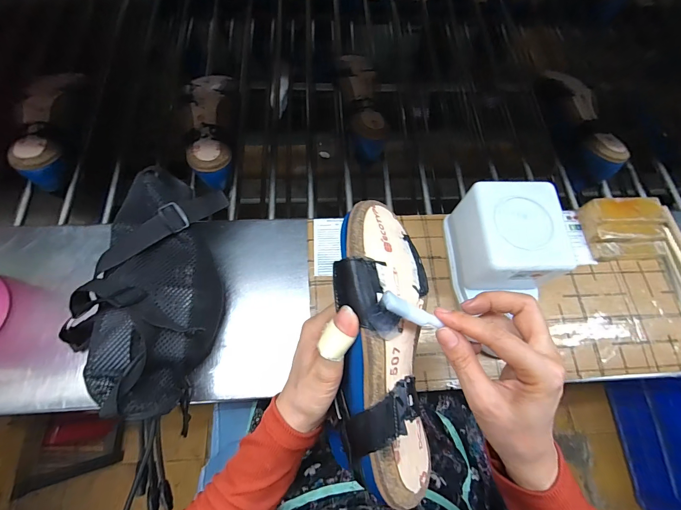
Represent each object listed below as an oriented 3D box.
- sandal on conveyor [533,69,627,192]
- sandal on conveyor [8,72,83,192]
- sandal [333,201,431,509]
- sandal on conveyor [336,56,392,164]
[{"bbox_3d":[0.414,-0.237,0.570,0.076,0.066,0.228,-2,68,-3],"label":"sandal on conveyor"},{"bbox_3d":[-0.463,-0.214,0.512,0.063,0.062,0.220,-6,68,-5],"label":"sandal on conveyor"},{"bbox_3d":[0.036,0.066,0.251,0.087,0.060,0.223,4,81,-36],"label":"sandal"},{"bbox_3d":[0.036,-0.264,0.564,0.068,0.061,0.215,-8,68,-6],"label":"sandal on conveyor"}]

